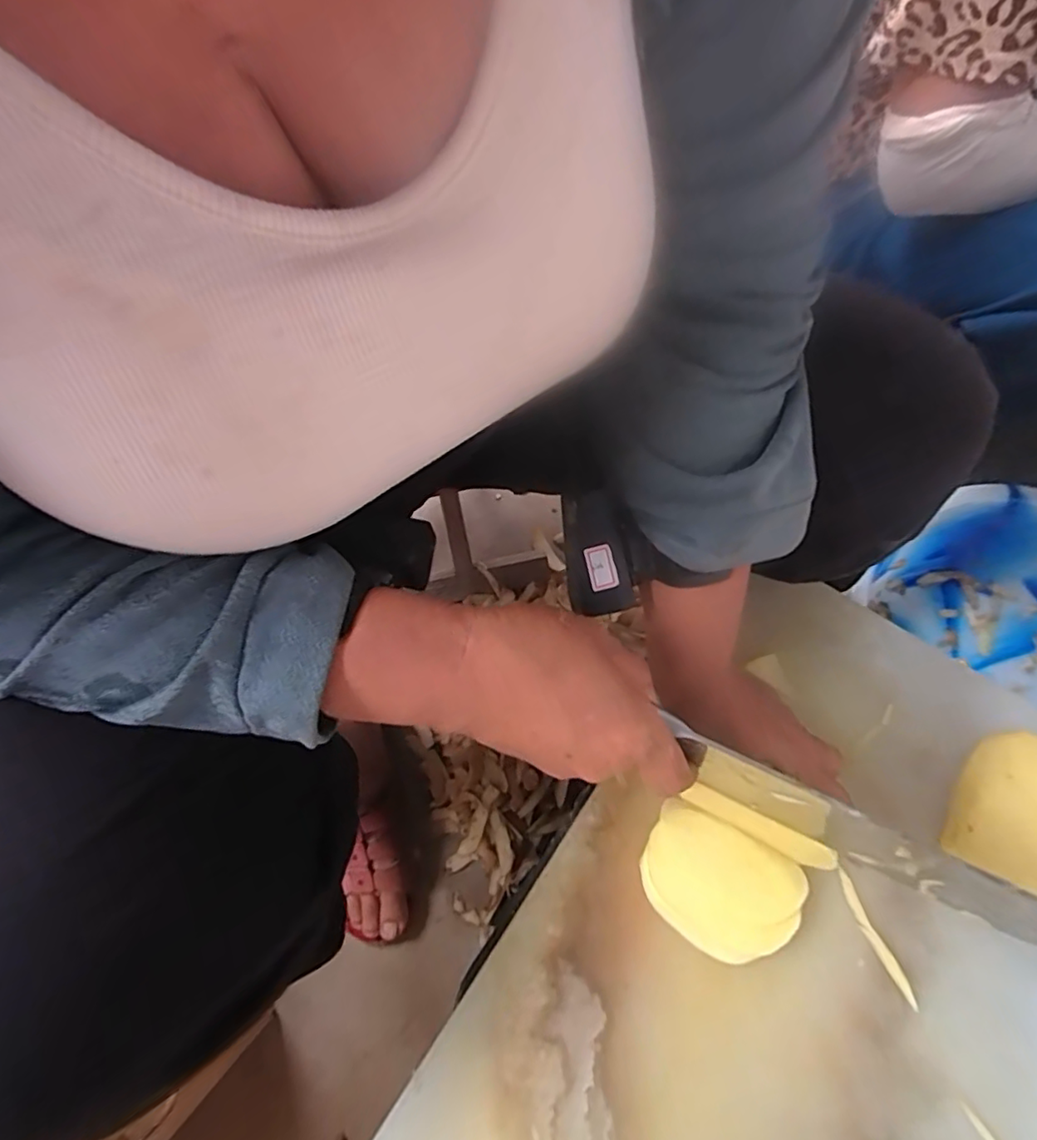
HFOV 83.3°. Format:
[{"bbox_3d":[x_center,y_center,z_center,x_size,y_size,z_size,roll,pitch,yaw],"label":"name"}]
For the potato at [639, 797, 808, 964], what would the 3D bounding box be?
[{"bbox_3d":[0.122,0.195,0.362,0.093,0.028,0.070,29,70,11],"label":"potato"}]

